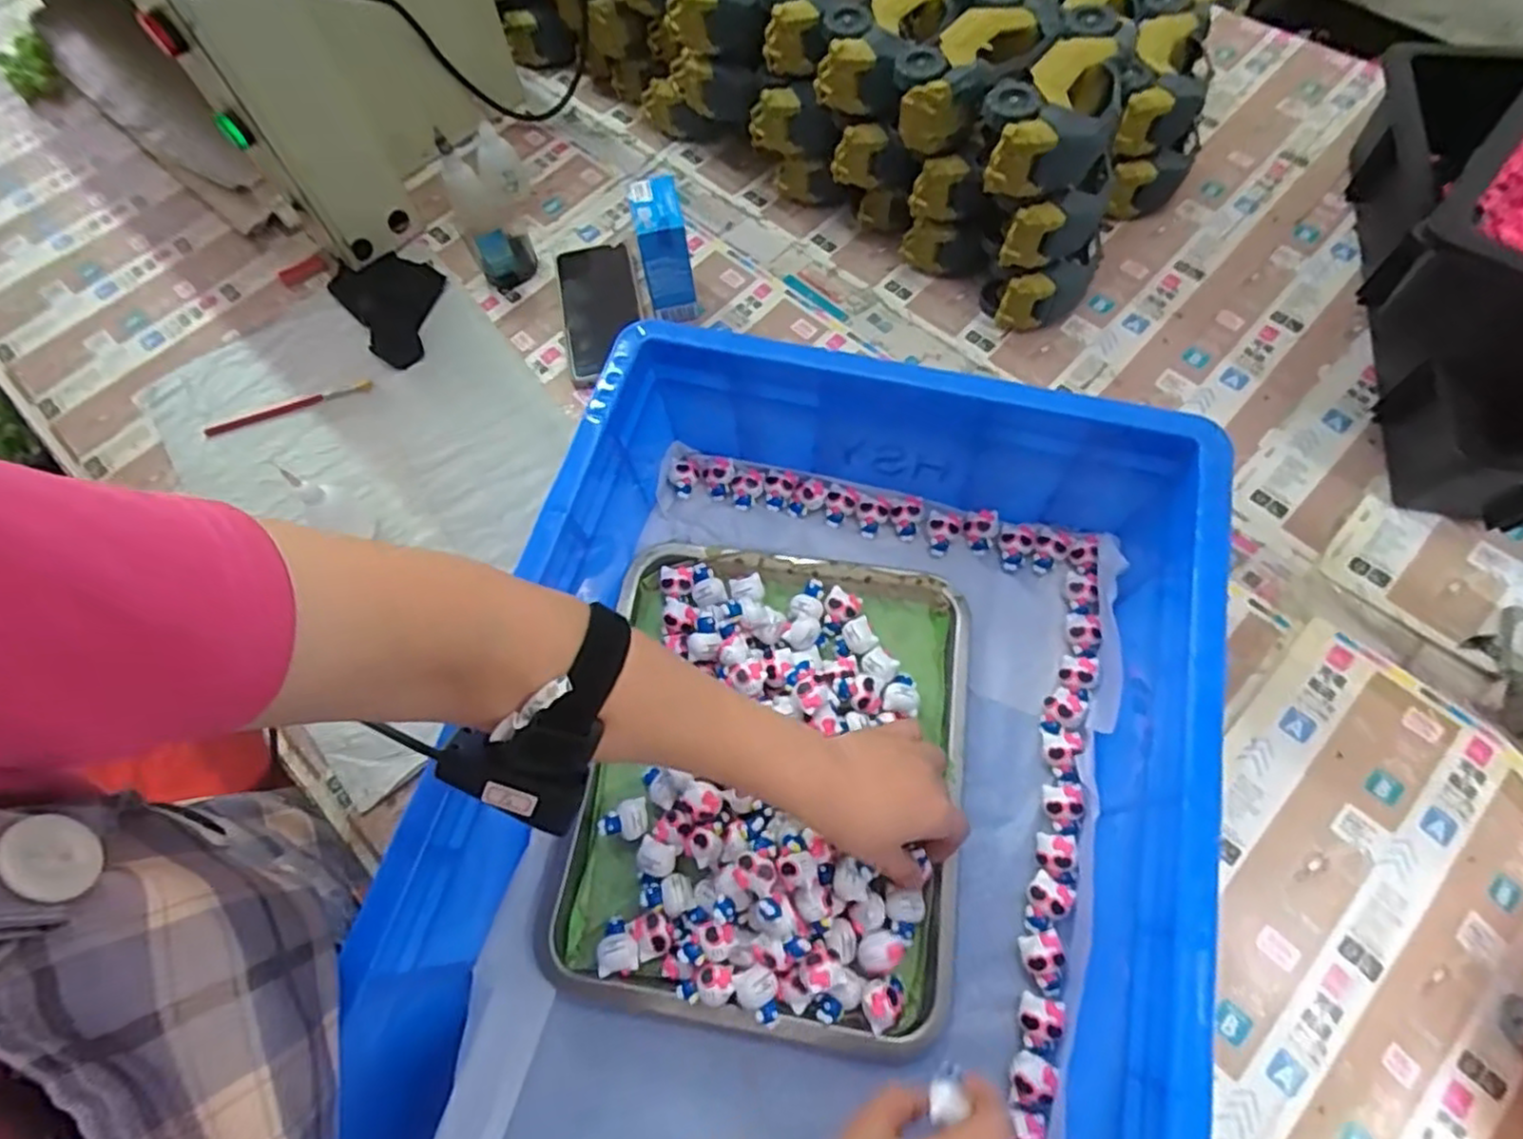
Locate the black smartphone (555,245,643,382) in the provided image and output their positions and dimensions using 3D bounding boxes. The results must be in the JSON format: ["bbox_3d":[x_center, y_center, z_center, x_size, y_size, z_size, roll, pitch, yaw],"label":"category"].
[{"bbox_3d":[-0.157,-0.253,0.690,0.075,0.016,0.168,-13,68,-2],"label":"black smartphone"}]

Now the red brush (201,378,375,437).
[{"bbox_3d":[-0.442,-0.151,0.658,0.160,0.011,0.014,-16,68,-4],"label":"red brush"}]

